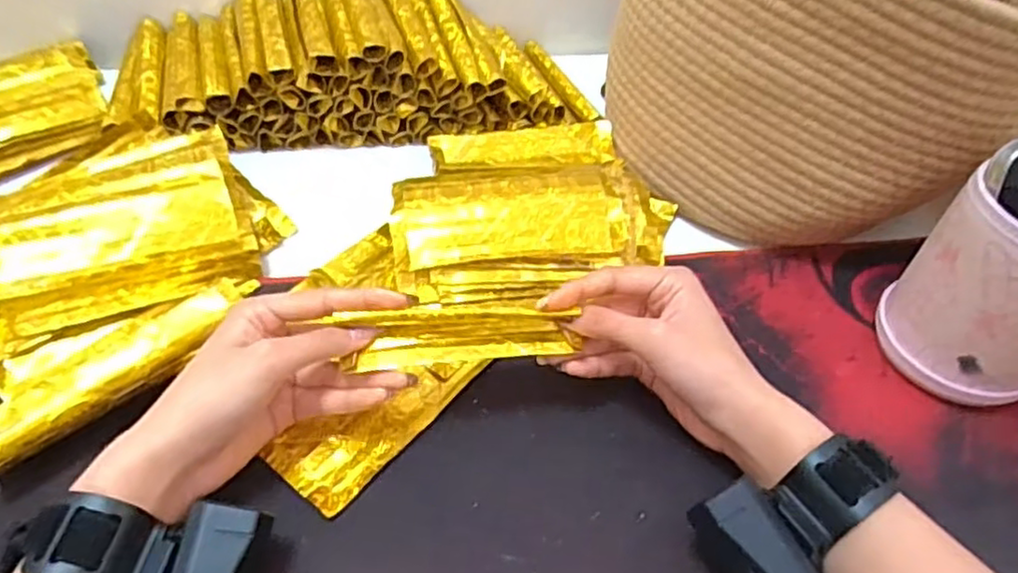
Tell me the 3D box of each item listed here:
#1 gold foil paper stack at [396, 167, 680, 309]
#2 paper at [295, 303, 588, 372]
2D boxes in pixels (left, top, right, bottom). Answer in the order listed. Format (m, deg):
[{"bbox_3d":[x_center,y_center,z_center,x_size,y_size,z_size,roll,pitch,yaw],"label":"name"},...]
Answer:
[{"bbox_3d":[0.014,-0.034,0.455,0.177,0.052,0.091,-2,49,-6],"label":"gold foil paper stack"},{"bbox_3d":[-0.024,0.026,0.366,0.118,0.025,0.022,-3,49,-7],"label":"paper"}]

